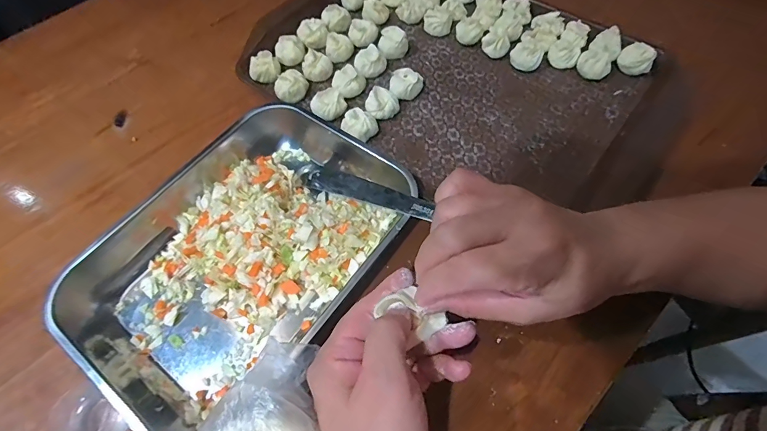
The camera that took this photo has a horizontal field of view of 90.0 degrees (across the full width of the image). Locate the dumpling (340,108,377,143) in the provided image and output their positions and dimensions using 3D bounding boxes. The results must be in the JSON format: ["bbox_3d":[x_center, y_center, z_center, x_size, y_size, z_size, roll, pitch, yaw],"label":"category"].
[{"bbox_3d":[-0.023,-0.086,0.371,0.033,0.023,0.028,-18,63,-6],"label":"dumpling"}]

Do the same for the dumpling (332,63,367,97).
[{"bbox_3d":[-0.036,-0.139,0.400,0.033,0.022,0.031,-8,62,-1],"label":"dumpling"}]

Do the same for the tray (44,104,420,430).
[{"bbox_3d":[-0.121,0.016,0.316,0.200,0.040,0.256,39,71,20],"label":"tray"}]

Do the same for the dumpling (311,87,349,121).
[{"bbox_3d":[-0.055,-0.111,0.387,0.033,0.018,0.029,-31,65,-12],"label":"dumpling"}]

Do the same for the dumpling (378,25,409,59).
[{"bbox_3d":[0.011,-0.191,0.424,0.032,0.024,0.030,1,63,4],"label":"dumpling"}]

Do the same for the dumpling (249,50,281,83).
[{"bbox_3d":[-0.128,-0.160,0.413,0.033,0.021,0.026,-22,63,-8],"label":"dumpling"}]

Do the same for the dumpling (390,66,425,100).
[{"bbox_3d":[0.023,-0.133,0.395,0.031,0.021,0.030,-1,62,3],"label":"dumpling"}]

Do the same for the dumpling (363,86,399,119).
[{"bbox_3d":[-0.002,-0.111,0.383,0.033,0.024,0.026,-9,62,-1],"label":"dumpling"}]

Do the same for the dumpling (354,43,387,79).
[{"bbox_3d":[-0.014,-0.163,0.410,0.032,0.024,0.026,-15,63,-4],"label":"dumpling"}]

